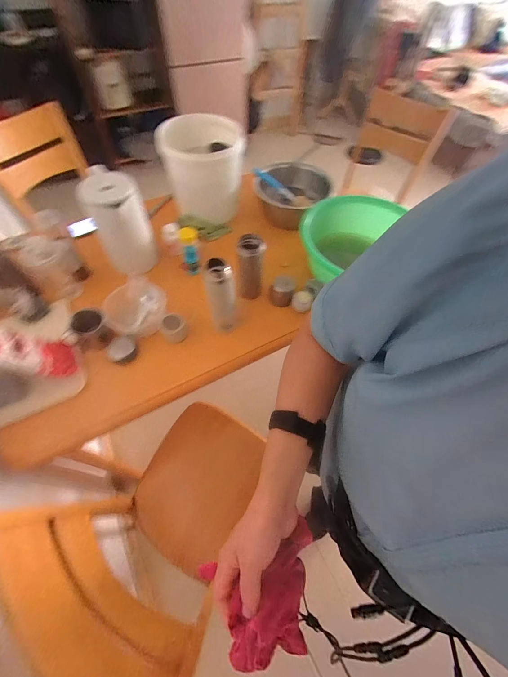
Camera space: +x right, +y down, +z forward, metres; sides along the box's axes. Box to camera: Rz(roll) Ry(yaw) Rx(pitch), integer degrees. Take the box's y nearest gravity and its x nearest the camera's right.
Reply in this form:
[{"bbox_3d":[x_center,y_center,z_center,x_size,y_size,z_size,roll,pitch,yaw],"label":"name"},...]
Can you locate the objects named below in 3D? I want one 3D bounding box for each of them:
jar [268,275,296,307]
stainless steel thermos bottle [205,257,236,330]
[{"bbox_3d":[0.080,-0.135,0.809,0.068,0.070,0.060,11,59,4],"label":"jar"},{"bbox_3d":[-0.079,-0.094,0.696,0.064,0.221,0.062,-10,60,-9],"label":"stainless steel thermos bottle"}]

